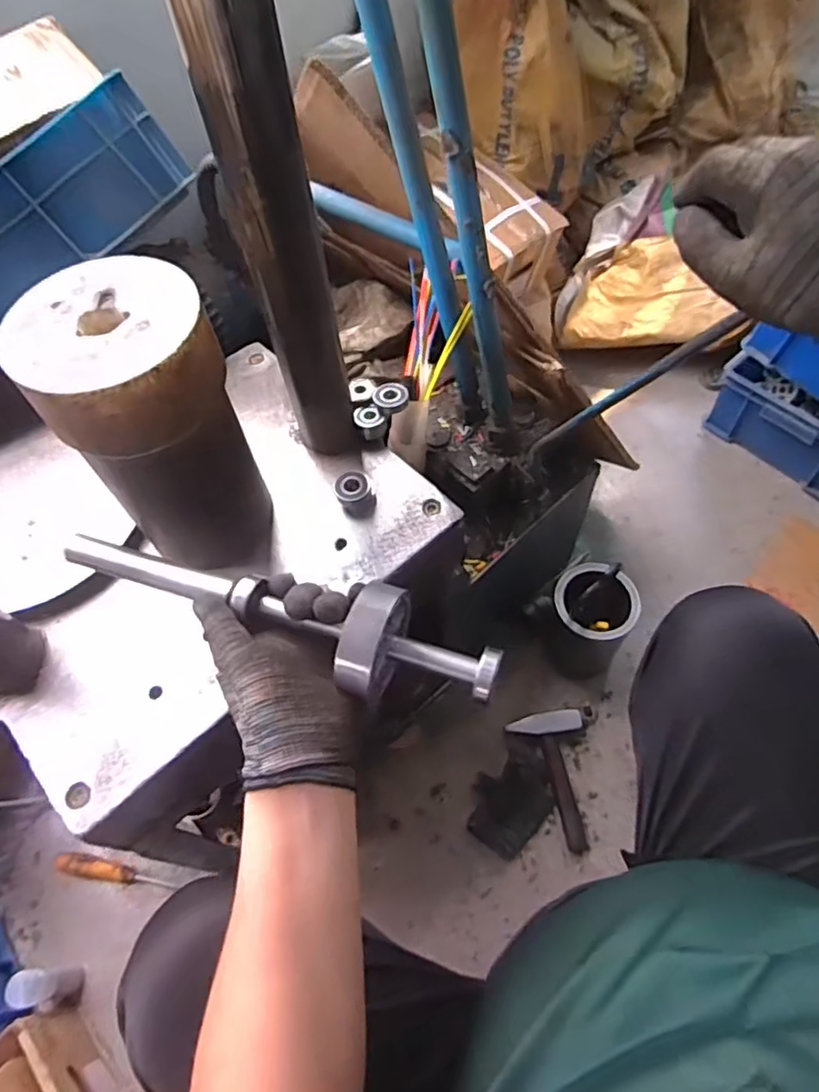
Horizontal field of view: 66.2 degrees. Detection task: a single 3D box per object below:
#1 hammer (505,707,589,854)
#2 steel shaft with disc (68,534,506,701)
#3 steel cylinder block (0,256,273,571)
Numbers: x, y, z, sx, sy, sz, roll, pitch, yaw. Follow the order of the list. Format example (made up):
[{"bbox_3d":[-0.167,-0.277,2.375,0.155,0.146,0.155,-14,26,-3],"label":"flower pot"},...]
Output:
[{"bbox_3d":[0.236,0.337,0.921,0.128,0.036,0.194,-15,59,-5],"label":"hammer"},{"bbox_3d":[-0.103,0.044,0.449,0.349,0.060,0.068,13,61,17],"label":"steel shaft with disc"},{"bbox_3d":[-0.212,-0.101,0.555,0.139,0.235,0.152,-29,61,-13],"label":"steel cylinder block"}]

